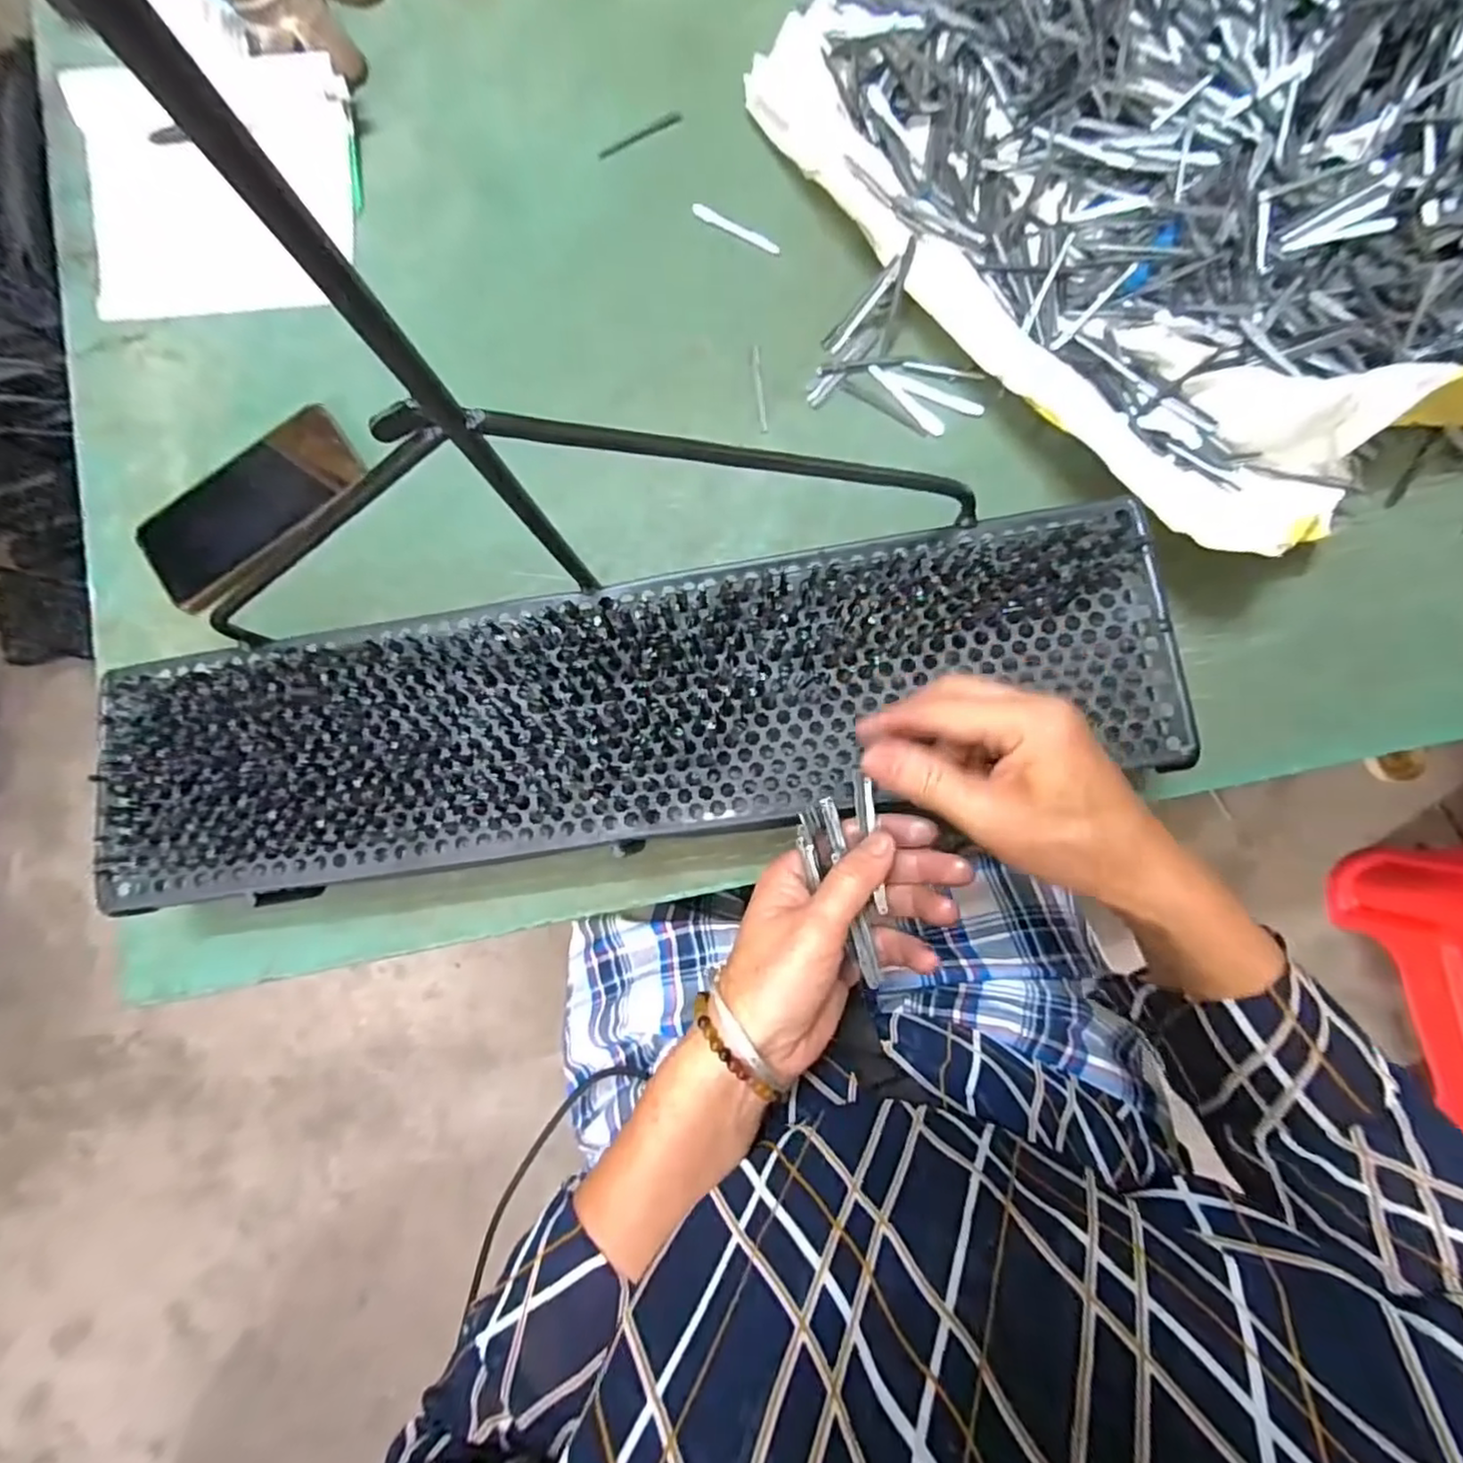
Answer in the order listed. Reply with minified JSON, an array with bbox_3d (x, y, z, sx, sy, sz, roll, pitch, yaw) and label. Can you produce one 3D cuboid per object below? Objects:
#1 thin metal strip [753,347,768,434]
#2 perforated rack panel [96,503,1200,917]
[{"bbox_3d":[0.019,-0.232,0.438,0.005,0.004,0.061,-6,84,5],"label":"thin metal strip"},{"bbox_3d":[-0.065,-0.012,0.355,0.583,0.022,0.142,-9,84,5],"label":"perforated rack panel"}]

